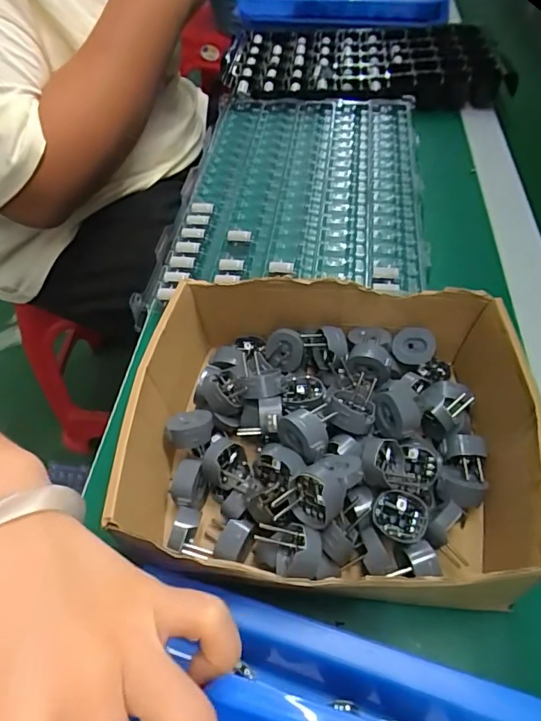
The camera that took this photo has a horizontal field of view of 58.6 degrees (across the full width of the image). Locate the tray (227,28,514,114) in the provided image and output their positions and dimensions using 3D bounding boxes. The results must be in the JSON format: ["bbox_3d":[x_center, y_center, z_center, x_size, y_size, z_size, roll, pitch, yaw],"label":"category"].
[{"bbox_3d":[0.112,-0.396,0.632,0.358,0.048,0.205,10,54,8],"label":"tray"}]

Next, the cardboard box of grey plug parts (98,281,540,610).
[{"bbox_3d":[0.026,0.038,0.280,0.223,0.063,0.183,5,53,4],"label":"cardboard box of grey plug parts"}]

